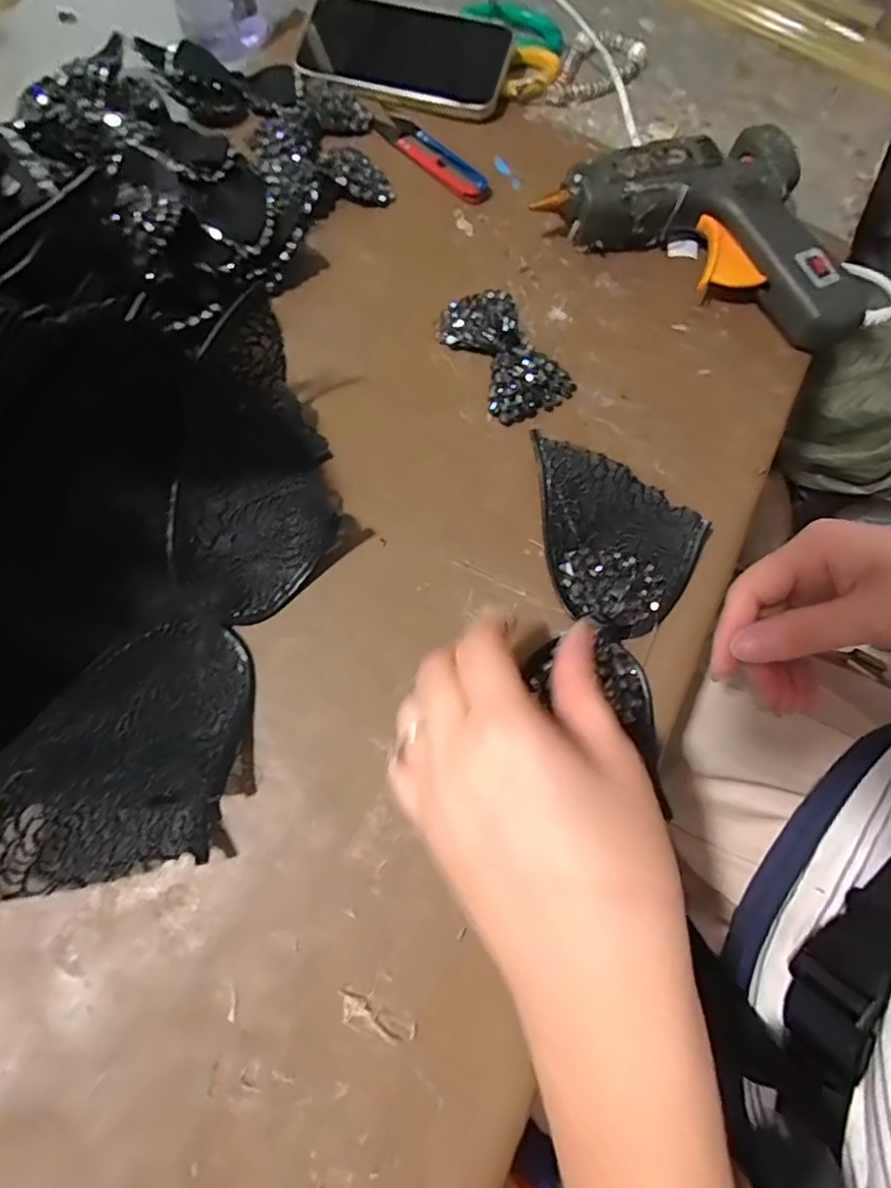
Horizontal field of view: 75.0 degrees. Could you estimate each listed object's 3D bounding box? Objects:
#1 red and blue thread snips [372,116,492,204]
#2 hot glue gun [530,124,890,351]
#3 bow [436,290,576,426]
[{"bbox_3d":[-0.011,-0.318,0.418,0.025,0.009,0.108,-37,76,-14],"label":"red and blue thread snips"},{"bbox_3d":[0.190,-0.248,0.384,0.227,0.049,0.121,28,72,7],"label":"hot glue gun"},{"bbox_3d":[0.036,-0.152,0.361,0.055,0.016,0.091,-30,75,-12],"label":"bow"}]

